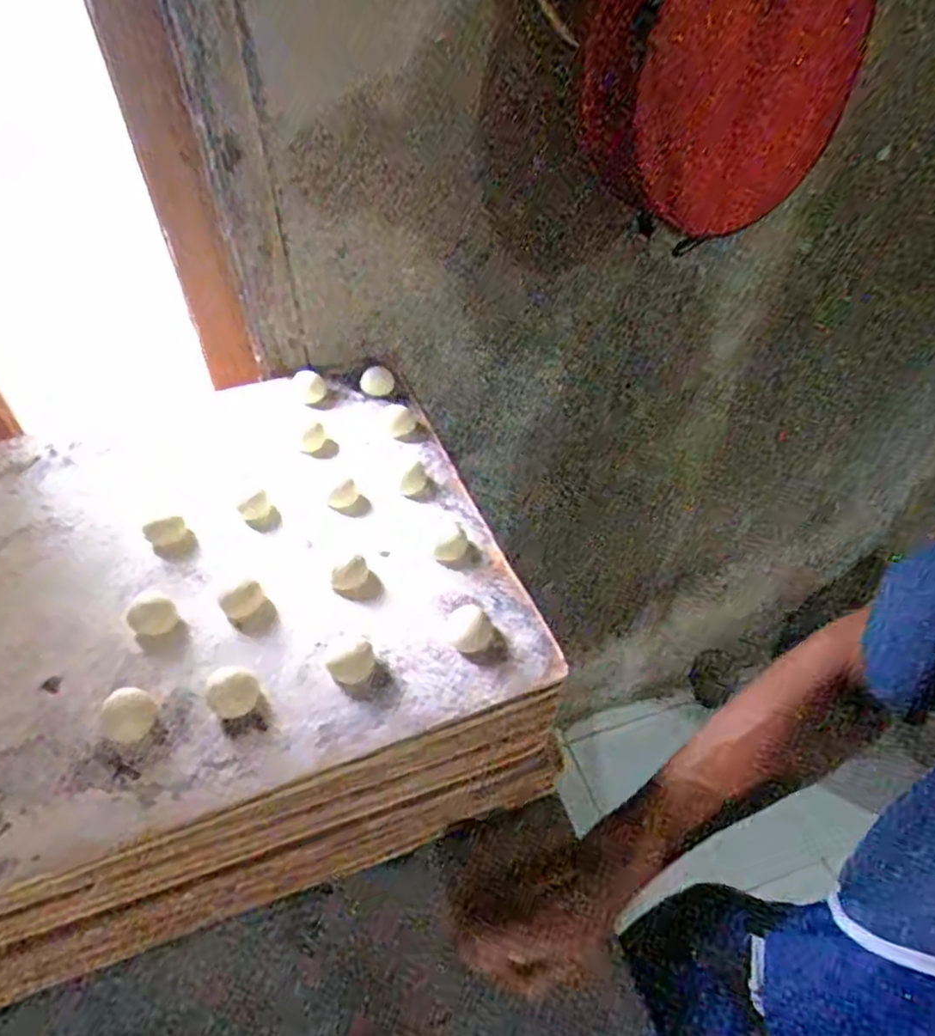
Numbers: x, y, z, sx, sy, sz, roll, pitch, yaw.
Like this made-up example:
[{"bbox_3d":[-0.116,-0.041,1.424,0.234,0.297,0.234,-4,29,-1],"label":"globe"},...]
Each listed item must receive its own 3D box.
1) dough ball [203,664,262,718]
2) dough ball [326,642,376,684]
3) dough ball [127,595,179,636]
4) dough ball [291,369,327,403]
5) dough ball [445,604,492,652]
[{"bbox_3d":[-0.157,0.117,0.444,0.033,0.019,0.031,1,47,-1],"label":"dough ball"},{"bbox_3d":[-0.078,0.102,0.455,0.031,0.021,0.018,-25,53,-23],"label":"dough ball"},{"bbox_3d":[-0.229,0.073,0.484,0.030,0.019,0.025,-33,56,-28],"label":"dough ball"},{"bbox_3d":[-0.161,-0.135,0.672,0.031,0.018,0.038,-12,49,-12],"label":"dough ball"},{"bbox_3d":[0.001,0.078,0.479,0.031,0.020,0.033,1,47,-1],"label":"dough ball"}]

